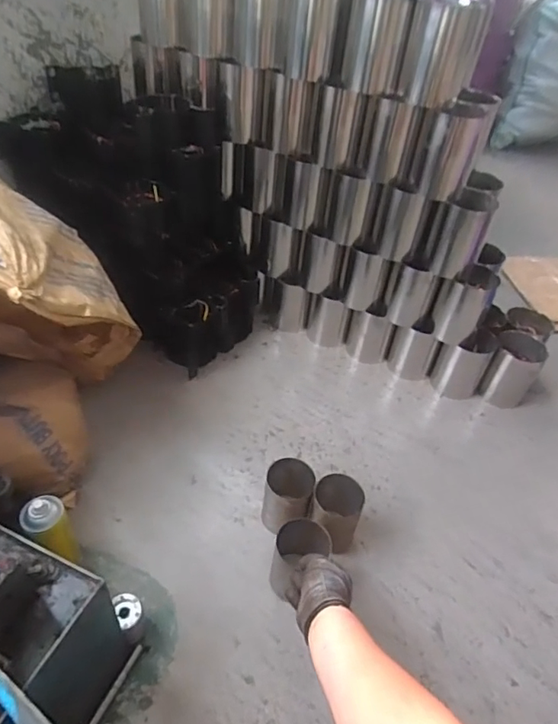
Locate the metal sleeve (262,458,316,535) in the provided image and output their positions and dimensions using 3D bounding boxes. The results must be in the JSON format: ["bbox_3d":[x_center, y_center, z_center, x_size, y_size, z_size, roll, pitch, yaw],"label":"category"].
[{"bbox_3d":[0.015,0.261,0.952,0.092,0.132,0.087,8,43,2],"label":"metal sleeve"}]

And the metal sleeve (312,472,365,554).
[{"bbox_3d":[0.105,0.285,0.932,0.089,0.138,0.086,8,43,1],"label":"metal sleeve"}]

